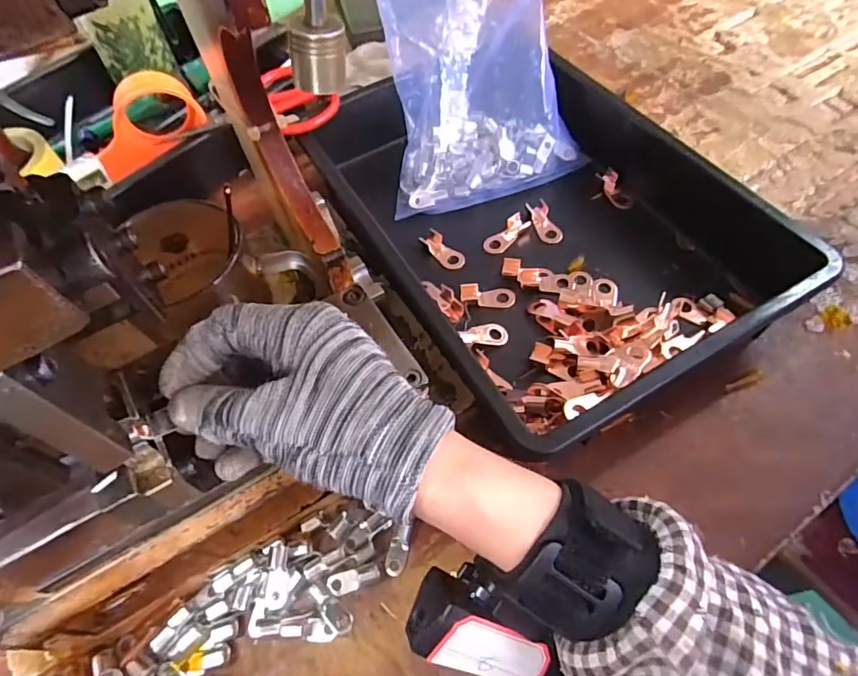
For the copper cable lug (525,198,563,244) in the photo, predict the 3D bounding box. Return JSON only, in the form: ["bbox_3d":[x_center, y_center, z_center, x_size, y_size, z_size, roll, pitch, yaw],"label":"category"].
[{"bbox_3d":[0.098,-0.099,0.443,0.020,0.013,0.042,-18,58,-7],"label":"copper cable lug"}]

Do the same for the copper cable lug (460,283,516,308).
[{"bbox_3d":[0.046,-0.033,0.405,0.041,0.008,0.016,0,57,4],"label":"copper cable lug"}]

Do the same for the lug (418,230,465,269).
[{"bbox_3d":[0.012,-0.074,0.436,0.021,0.010,0.041,-40,63,-20],"label":"lug"}]

